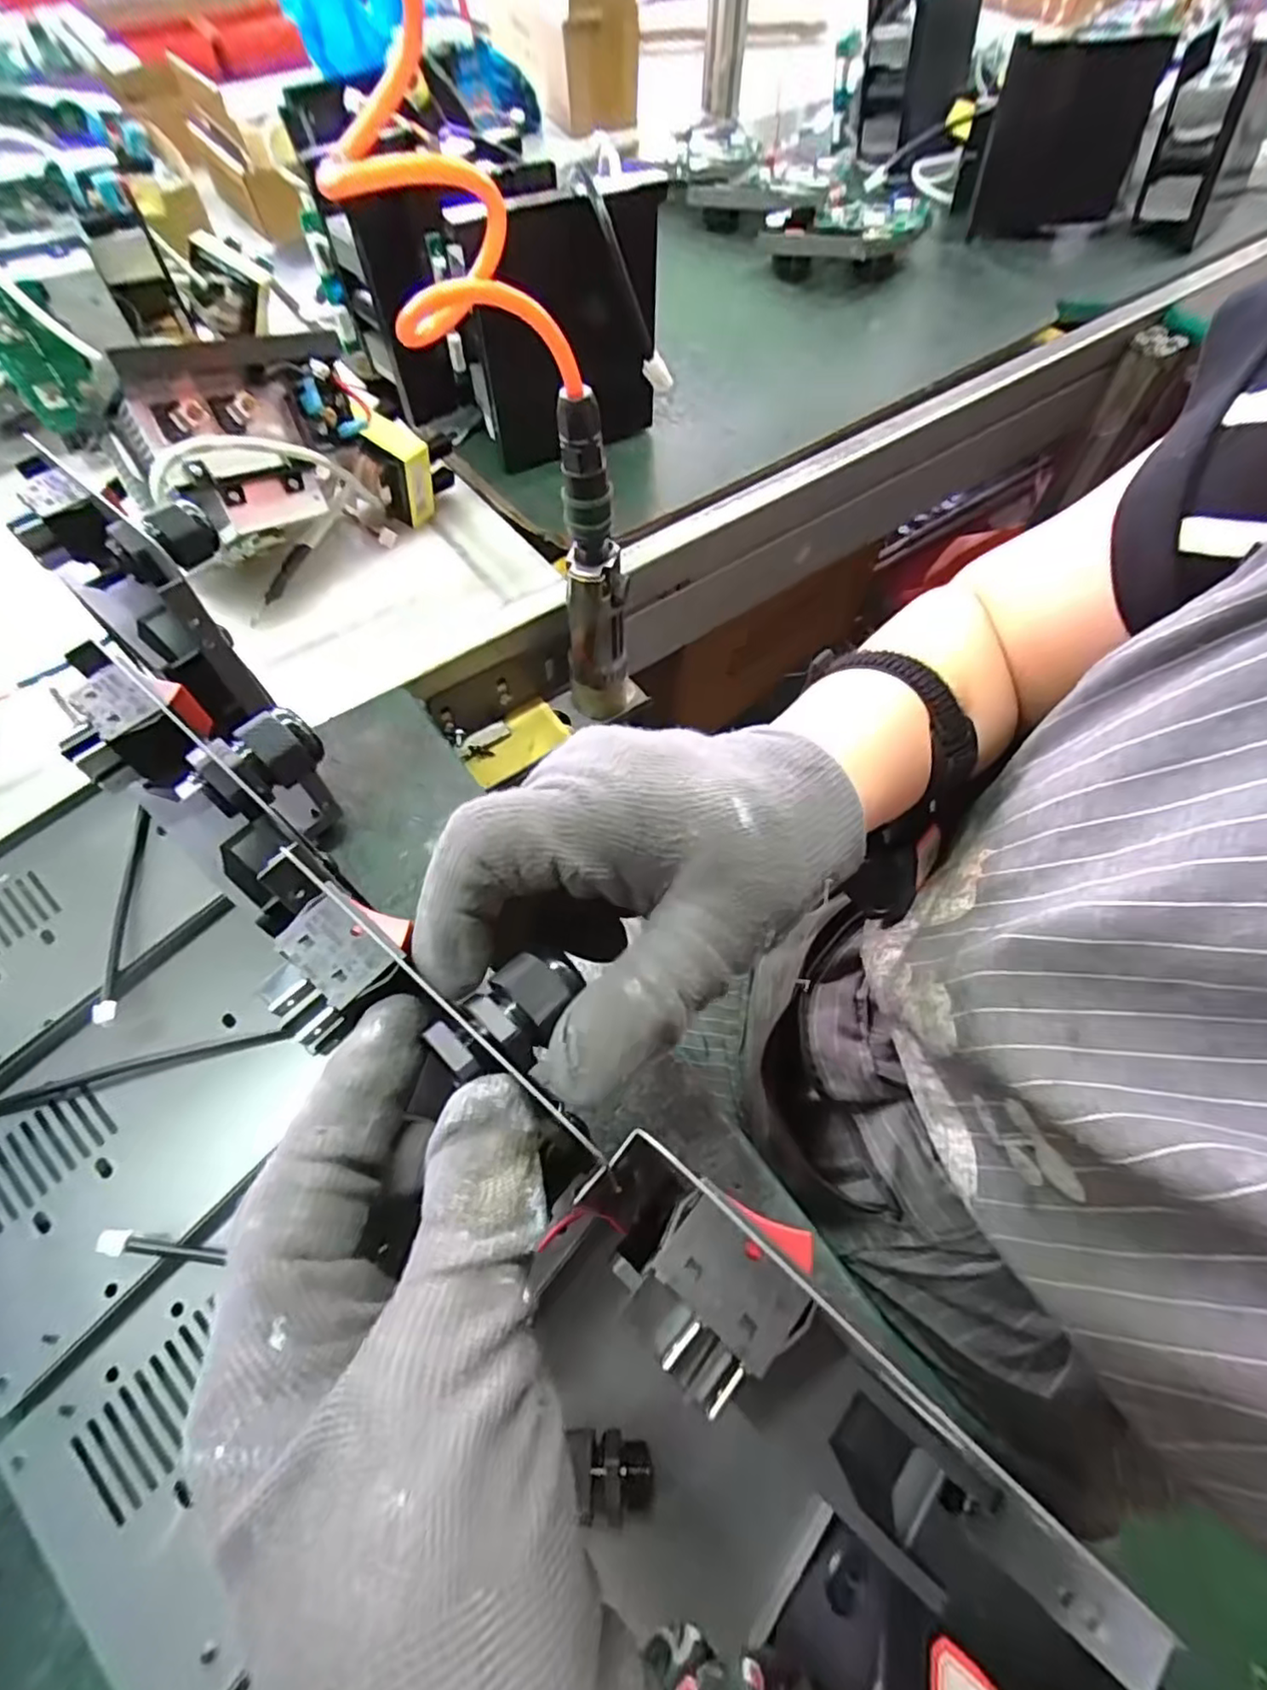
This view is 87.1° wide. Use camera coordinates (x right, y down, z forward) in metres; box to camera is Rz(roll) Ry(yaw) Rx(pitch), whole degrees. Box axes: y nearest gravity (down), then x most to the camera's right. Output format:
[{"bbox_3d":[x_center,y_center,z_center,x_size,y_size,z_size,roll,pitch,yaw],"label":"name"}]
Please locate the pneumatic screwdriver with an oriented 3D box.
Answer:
[{"bbox_3d":[-0.024,-0.157,0.411,0.036,0.207,0.036,0,61,0],"label":"pneumatic screwdriver"}]

